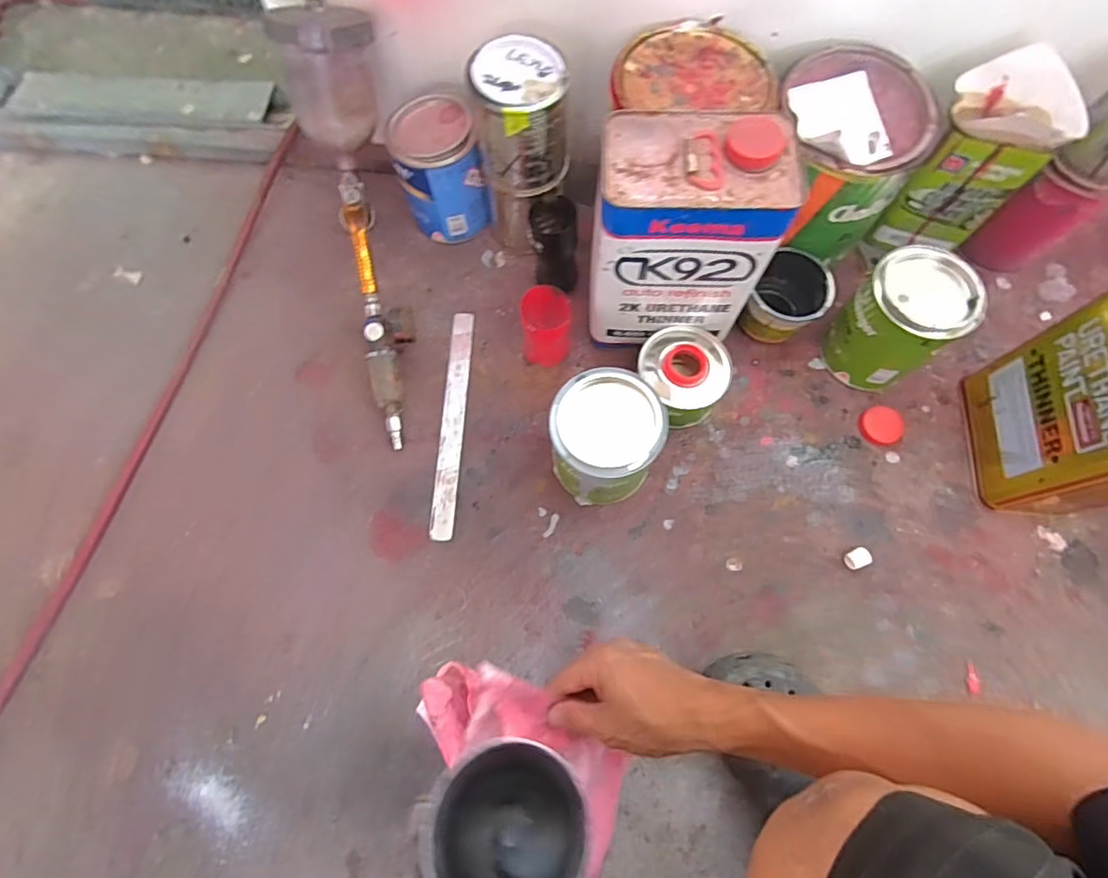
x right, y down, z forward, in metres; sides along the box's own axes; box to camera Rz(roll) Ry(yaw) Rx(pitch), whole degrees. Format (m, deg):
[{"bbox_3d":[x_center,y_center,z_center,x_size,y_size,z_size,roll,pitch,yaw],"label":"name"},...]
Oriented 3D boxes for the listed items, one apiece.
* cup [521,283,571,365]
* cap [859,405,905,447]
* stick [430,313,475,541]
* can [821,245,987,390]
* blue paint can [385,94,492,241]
[{"bbox_3d":[-0.008,-0.121,0.632,0.052,0.101,0.062,0,72,1],"label":"cup"},{"bbox_3d":[0.383,-0.017,0.638,0.046,0.009,0.047,0,72,1],"label":"cap"},{"bbox_3d":[-0.120,-0.024,0.652,0.027,0.004,0.284,2,72,2],"label":"stick"},{"bbox_3d":[0.376,-0.129,0.604,0.097,0.142,0.101,0,72,1],"label":"can"},{"bbox_3d":[-0.139,-0.330,0.684,0.095,0.133,0.100,0,72,1],"label":"blue paint can"}]

